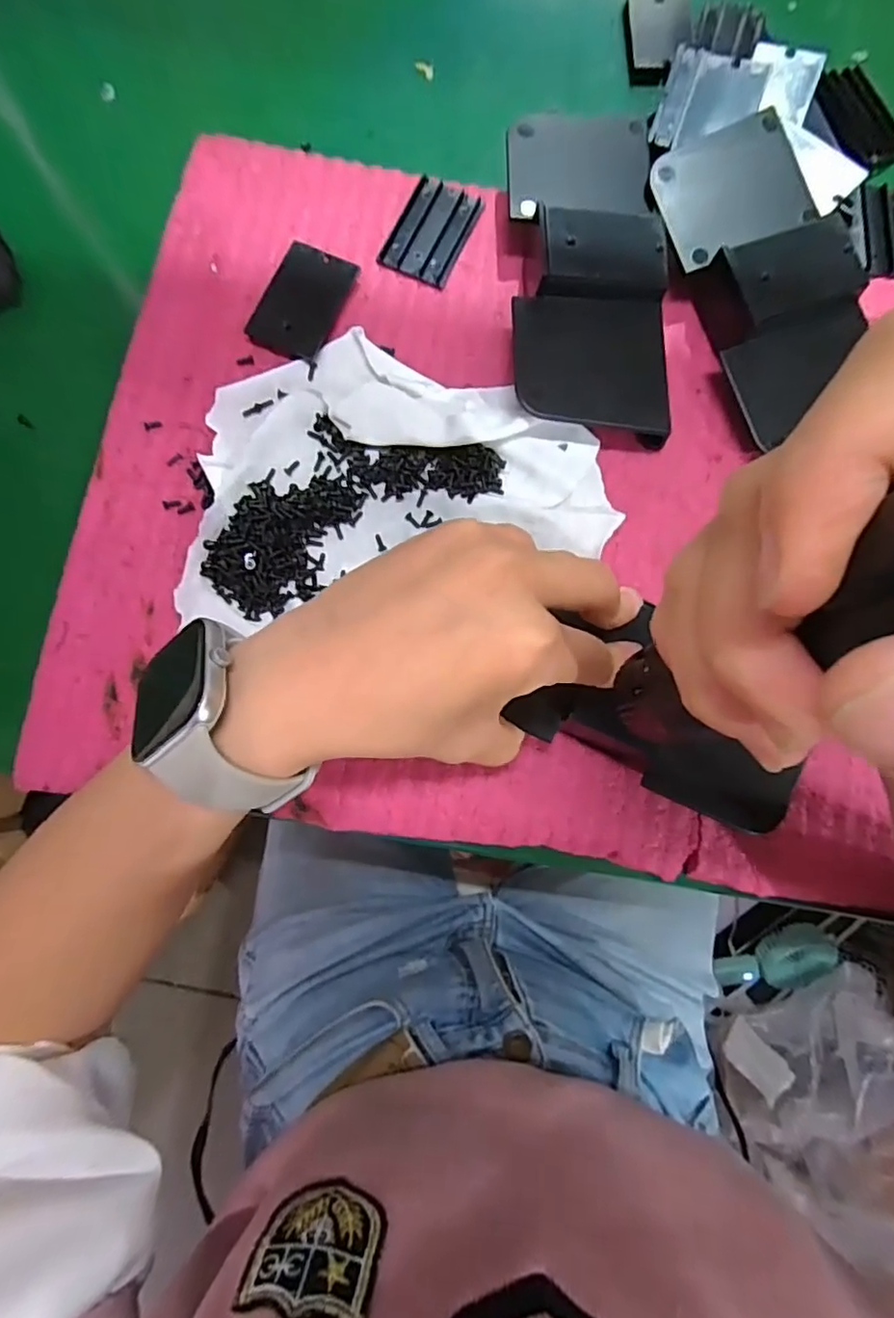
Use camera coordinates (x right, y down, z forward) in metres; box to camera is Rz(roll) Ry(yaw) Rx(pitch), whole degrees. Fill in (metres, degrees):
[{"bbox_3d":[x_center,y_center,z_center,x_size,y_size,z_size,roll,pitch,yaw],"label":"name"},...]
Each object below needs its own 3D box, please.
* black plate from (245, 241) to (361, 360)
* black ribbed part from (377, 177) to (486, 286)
[{"bbox_3d":[-0.069,-0.172,0.289,0.035,0.008,0.056,23,81,1],"label":"black plate"},{"bbox_3d":[-0.007,-0.213,0.299,0.034,0.006,0.052,25,81,1],"label":"black ribbed part"}]

